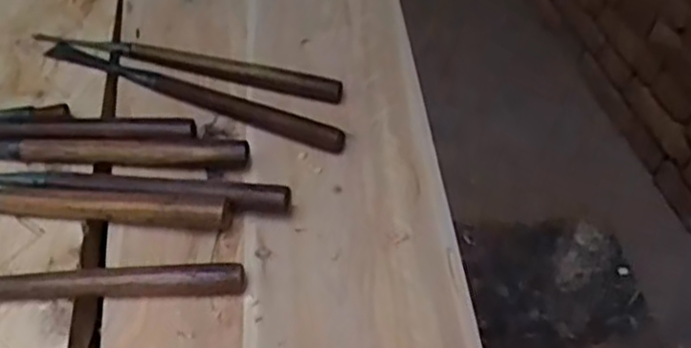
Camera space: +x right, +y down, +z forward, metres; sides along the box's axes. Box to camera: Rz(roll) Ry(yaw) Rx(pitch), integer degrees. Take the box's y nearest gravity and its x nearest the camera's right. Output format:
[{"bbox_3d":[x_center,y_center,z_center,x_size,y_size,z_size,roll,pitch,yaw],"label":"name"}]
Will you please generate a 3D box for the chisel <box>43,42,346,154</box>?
[{"bbox_3d":[-0.120,-0.064,0.521,0.257,0.023,0.018,22,48,15],"label":"chisel"}]

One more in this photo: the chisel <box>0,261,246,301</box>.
[{"bbox_3d":[-0.184,0.065,0.395,0.246,0.021,0.016,-1,47,-7],"label":"chisel"}]

